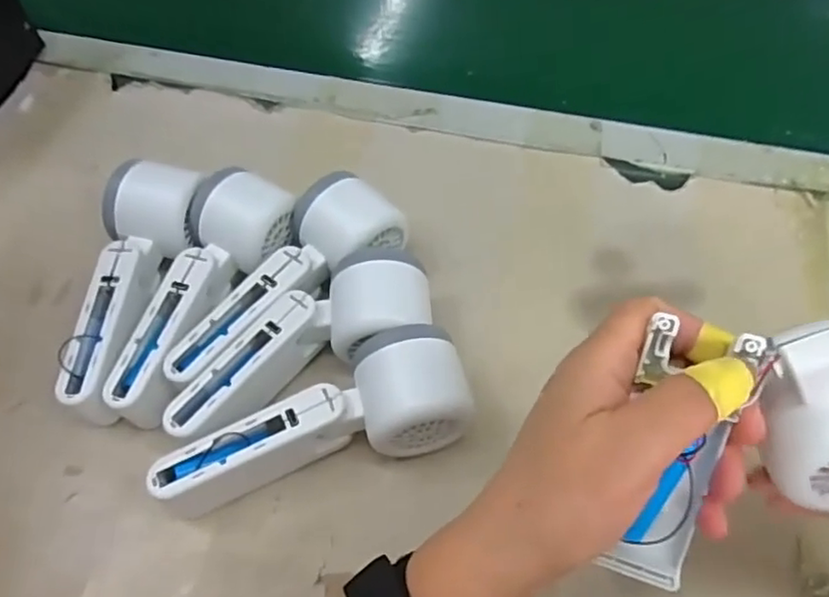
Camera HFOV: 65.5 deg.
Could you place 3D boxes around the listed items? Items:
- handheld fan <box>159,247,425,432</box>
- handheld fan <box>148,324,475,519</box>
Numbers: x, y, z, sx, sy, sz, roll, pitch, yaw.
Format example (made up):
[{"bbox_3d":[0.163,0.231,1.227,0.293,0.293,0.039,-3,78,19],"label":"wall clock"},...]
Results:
[{"bbox_3d":[-0.064,0.027,0.369,0.162,0.053,0.061,-28,61,-16],"label":"handheld fan"},{"bbox_3d":[-0.052,0.067,0.345,0.162,0.055,0.058,-16,58,-9],"label":"handheld fan"}]

